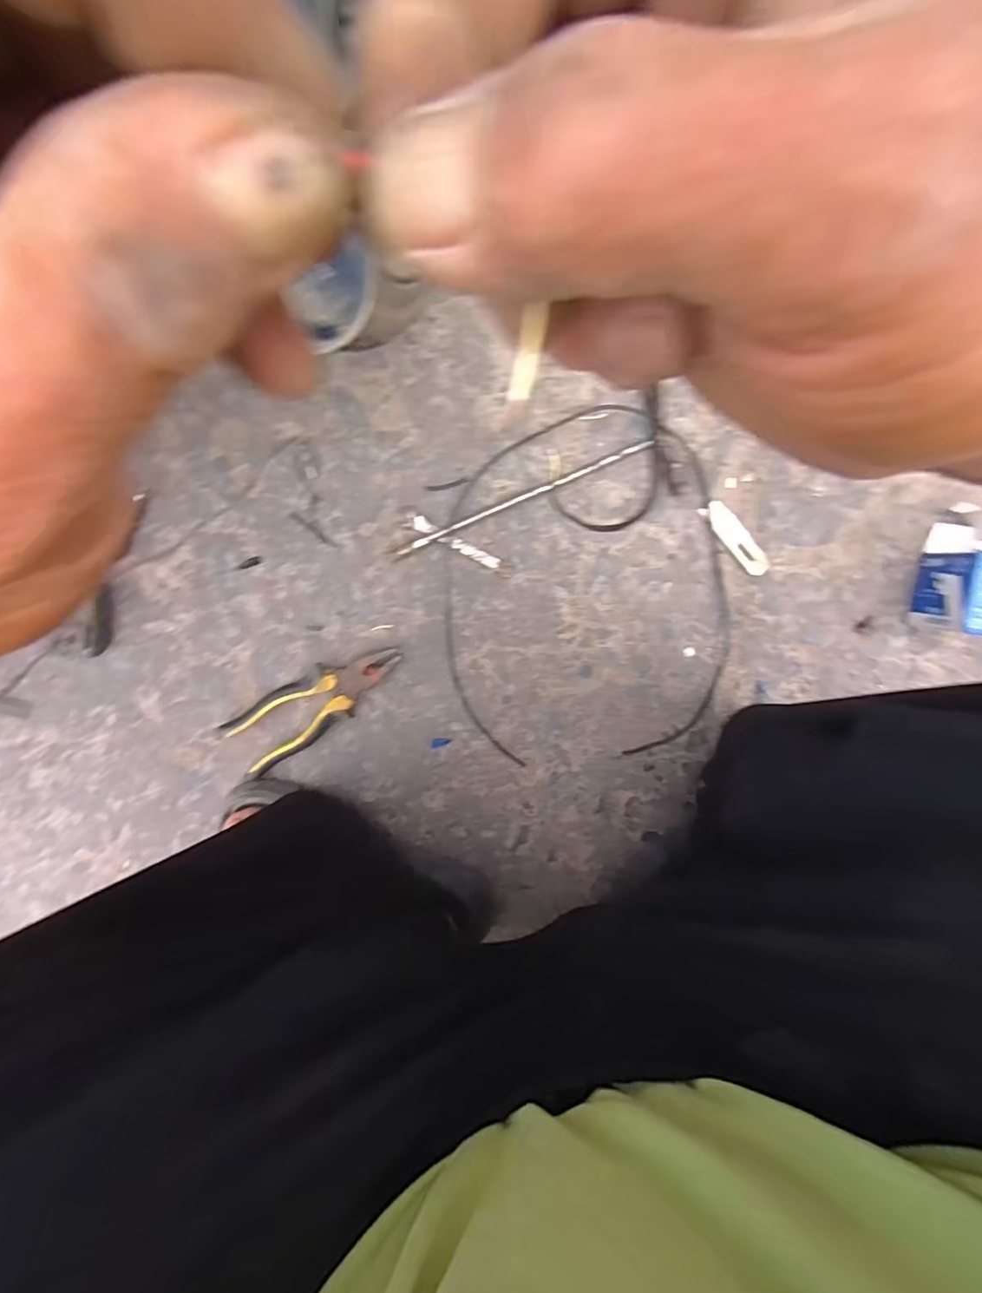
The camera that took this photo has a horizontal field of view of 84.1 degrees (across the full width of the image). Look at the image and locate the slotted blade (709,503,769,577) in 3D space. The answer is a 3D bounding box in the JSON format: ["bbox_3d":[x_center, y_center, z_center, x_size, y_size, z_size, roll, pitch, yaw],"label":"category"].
[{"bbox_3d":[0.235,-0.102,0.520,0.024,0.008,0.083,-40,96,7],"label":"slotted blade"}]

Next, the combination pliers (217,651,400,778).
[{"bbox_3d":[-0.168,0.053,0.524,0.183,0.023,0.060,-33,97,6],"label":"combination pliers"}]

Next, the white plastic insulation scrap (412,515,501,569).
[{"bbox_3d":[-0.032,-0.097,0.513,0.090,0.005,0.013,27,99,-3],"label":"white plastic insulation scrap"}]

